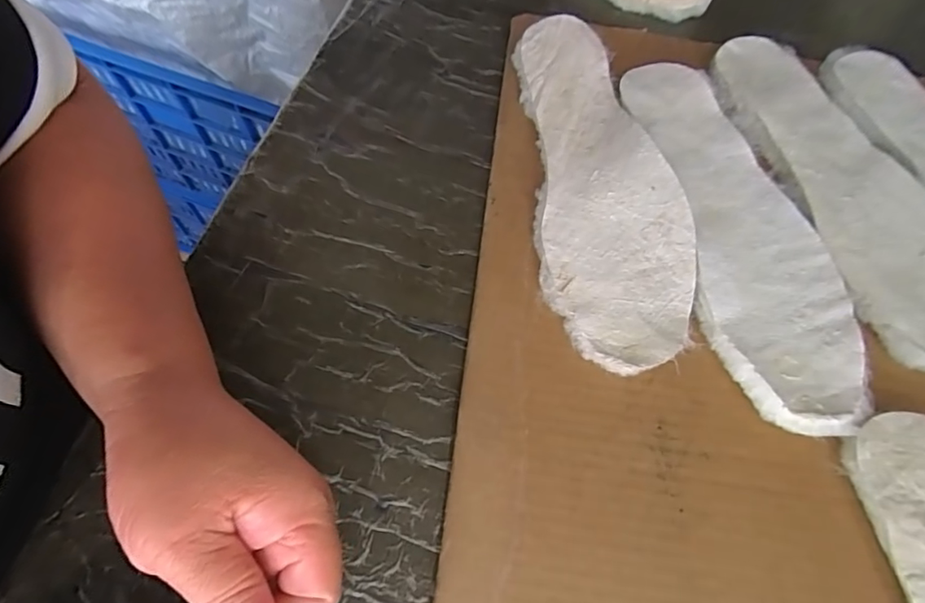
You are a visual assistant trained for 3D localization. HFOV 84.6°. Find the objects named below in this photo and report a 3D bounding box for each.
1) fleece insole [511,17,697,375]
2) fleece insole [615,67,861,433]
[{"bbox_3d":[0.094,-0.086,0.351,0.093,0.023,0.269,-2,66,-2],"label":"fleece insole"},{"bbox_3d":[0.185,-0.054,0.338,0.091,0.011,0.274,-9,67,-5],"label":"fleece insole"}]

